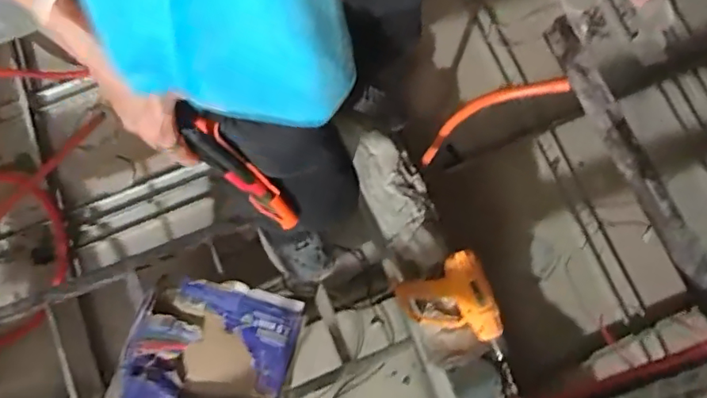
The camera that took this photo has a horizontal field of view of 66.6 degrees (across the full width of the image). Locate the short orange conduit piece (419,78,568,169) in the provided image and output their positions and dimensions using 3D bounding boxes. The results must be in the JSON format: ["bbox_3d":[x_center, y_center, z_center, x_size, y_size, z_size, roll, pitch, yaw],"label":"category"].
[{"bbox_3d":[0.237,-0.157,1.133,0.112,0.452,0.036,-3,76,-30],"label":"short orange conduit piece"}]

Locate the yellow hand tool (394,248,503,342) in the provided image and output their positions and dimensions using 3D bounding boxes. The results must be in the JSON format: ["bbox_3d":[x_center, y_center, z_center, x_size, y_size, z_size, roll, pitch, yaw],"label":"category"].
[{"bbox_3d":[0.209,0.235,1.198,0.193,0.100,0.201,-20,79,-6],"label":"yellow hand tool"}]

